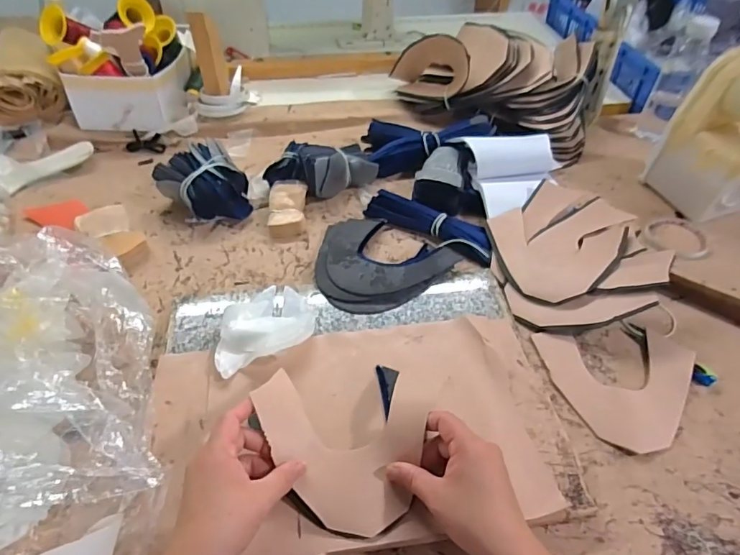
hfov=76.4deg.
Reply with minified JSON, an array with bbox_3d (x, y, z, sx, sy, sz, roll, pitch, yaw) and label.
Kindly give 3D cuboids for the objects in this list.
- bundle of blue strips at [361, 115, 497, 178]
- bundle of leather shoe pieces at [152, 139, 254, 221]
[{"bbox_3d":[0.094,-0.222,0.766,0.207,0.059,0.089,-9,48,8],"label":"bundle of blue strips"},{"bbox_3d":[-0.238,-0.134,0.693,0.109,0.077,0.113,-35,58,-28],"label":"bundle of leather shoe pieces"}]

